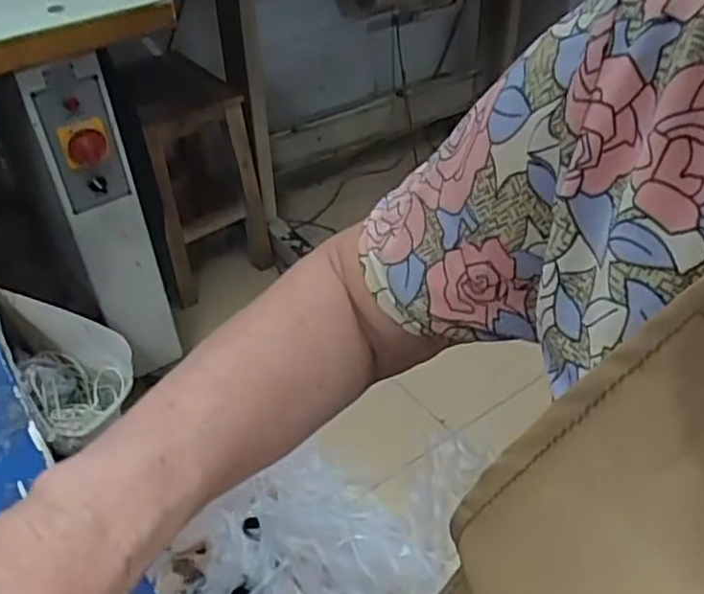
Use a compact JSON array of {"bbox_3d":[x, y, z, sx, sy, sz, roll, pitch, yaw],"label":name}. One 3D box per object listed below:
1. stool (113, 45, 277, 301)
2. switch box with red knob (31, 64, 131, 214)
[{"bbox_3d":[-0.320,-0.248,1.530,0.246,0.494,0.245,-8,36,-12],"label":"stool"},{"bbox_3d":[-0.403,-0.234,1.052,0.092,0.220,0.048,-14,38,-20],"label":"switch box with red knob"}]

